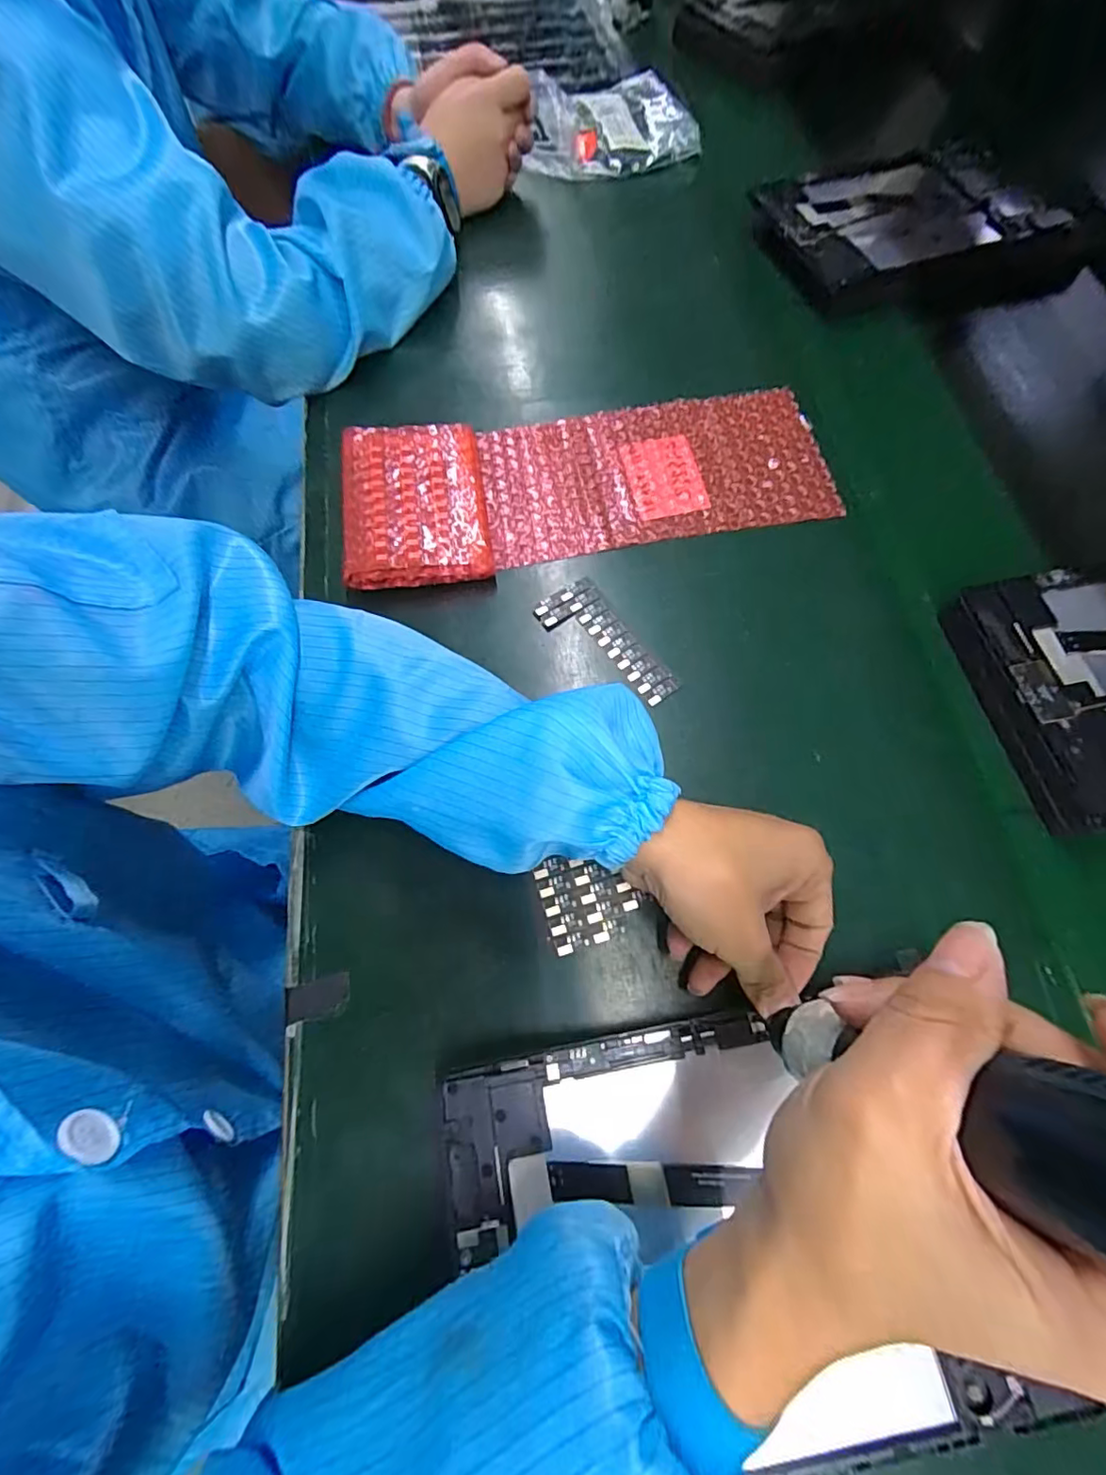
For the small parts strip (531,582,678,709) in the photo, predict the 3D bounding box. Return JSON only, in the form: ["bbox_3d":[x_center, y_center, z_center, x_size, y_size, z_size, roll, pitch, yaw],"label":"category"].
[{"bbox_3d":[0.033,-0.058,0.350,0.042,0.004,0.099,-34,72,-12],"label":"small parts strip"}]

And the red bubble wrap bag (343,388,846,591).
[{"bbox_3d":[0.025,-0.183,0.393,0.333,0.024,0.130,-10,68,-4],"label":"red bubble wrap bag"}]

